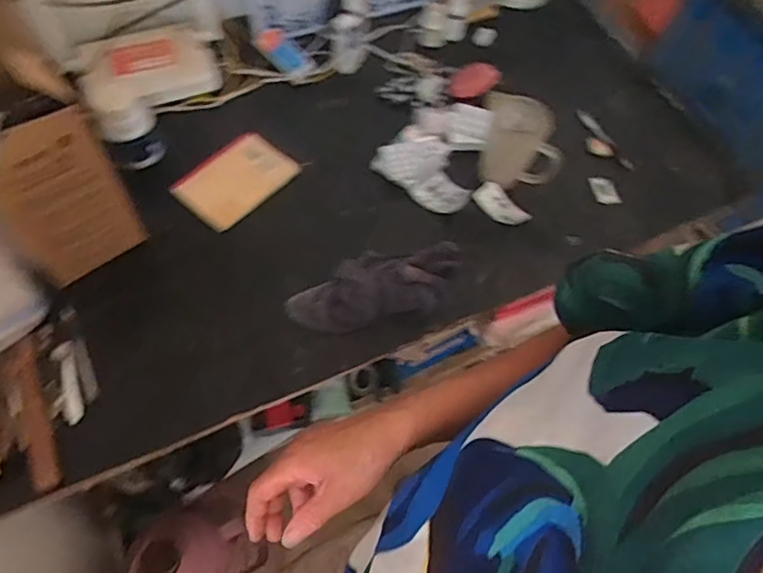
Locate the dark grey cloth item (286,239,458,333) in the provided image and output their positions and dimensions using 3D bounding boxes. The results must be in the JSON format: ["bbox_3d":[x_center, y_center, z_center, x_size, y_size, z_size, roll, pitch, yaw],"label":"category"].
[{"bbox_3d":[-0.006,-0.005,0.737,0.230,0.041,0.096,-11,63,-10],"label":"dark grey cloth item"}]

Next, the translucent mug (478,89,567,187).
[{"bbox_3d":[0.199,-0.204,0.812,0.118,0.115,0.074,13,61,3],"label":"translucent mug"}]

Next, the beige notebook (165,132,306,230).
[{"bbox_3d":[-0.215,-0.157,0.827,0.107,0.013,0.148,40,67,8],"label":"beige notebook"}]

